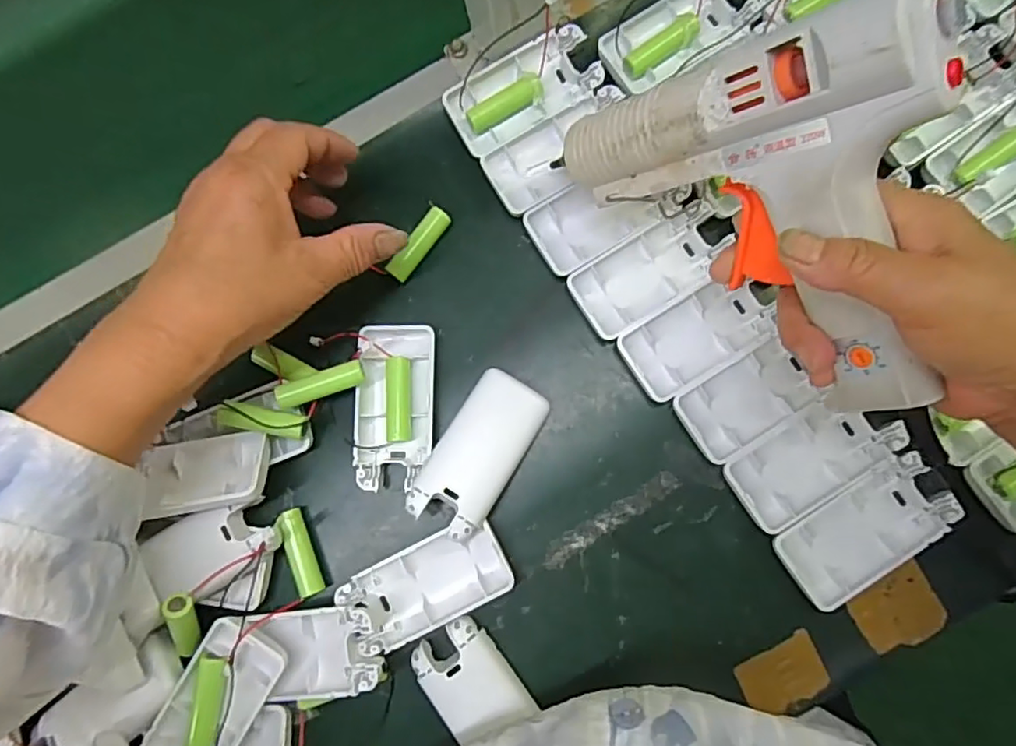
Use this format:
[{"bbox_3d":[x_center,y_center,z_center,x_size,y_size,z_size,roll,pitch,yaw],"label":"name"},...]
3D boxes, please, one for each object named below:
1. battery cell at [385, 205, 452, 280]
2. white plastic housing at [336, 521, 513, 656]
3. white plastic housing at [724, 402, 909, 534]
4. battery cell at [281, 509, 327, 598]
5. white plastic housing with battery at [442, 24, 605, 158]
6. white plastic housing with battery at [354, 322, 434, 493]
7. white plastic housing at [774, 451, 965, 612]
[{"bbox_3d":[-0.053,-0.078,0.367,0.012,0.009,0.050,36,92,9],"label":"battery cell"},{"bbox_3d":[-0.044,0.119,0.341,0.090,0.019,0.044,-27,81,-1],"label":"white plastic housing"},{"bbox_3d":[0.168,0.046,0.332,0.092,0.012,0.043,-32,81,-1],"label":"white plastic housing"},{"bbox_3d":[-0.120,0.104,0.352,0.014,0.014,0.050,-21,81,0],"label":"battery cell"},{"bbox_3d":[0.009,-0.175,0.375,0.094,0.015,0.042,-30,81,-1],"label":"white plastic housing with battery"},{"bbox_3d":[-0.066,0.018,0.356,0.043,0.016,0.093,1,82,4],"label":"white plastic housing with battery"},{"bbox_3d":[0.192,0.084,0.326,0.092,0.011,0.046,-34,81,-2],"label":"white plastic housing"}]

